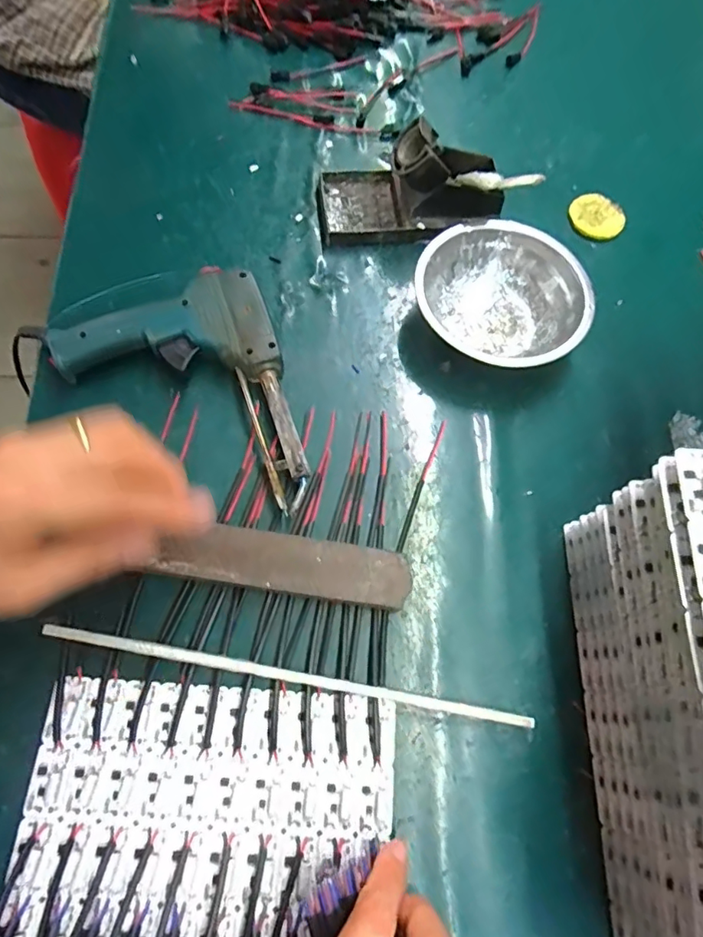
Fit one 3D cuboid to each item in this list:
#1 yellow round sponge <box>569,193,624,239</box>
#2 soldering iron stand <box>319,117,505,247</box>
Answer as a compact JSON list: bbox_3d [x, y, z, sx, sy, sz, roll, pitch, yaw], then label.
[{"bbox_3d":[0.216,-0.221,0.458,0.048,0.011,0.042,33,71,9],"label":"yellow round sponge"},{"bbox_3d":[0.048,-0.234,0.421,0.149,0.061,0.073,-3,69,-4],"label":"soldering iron stand"}]

